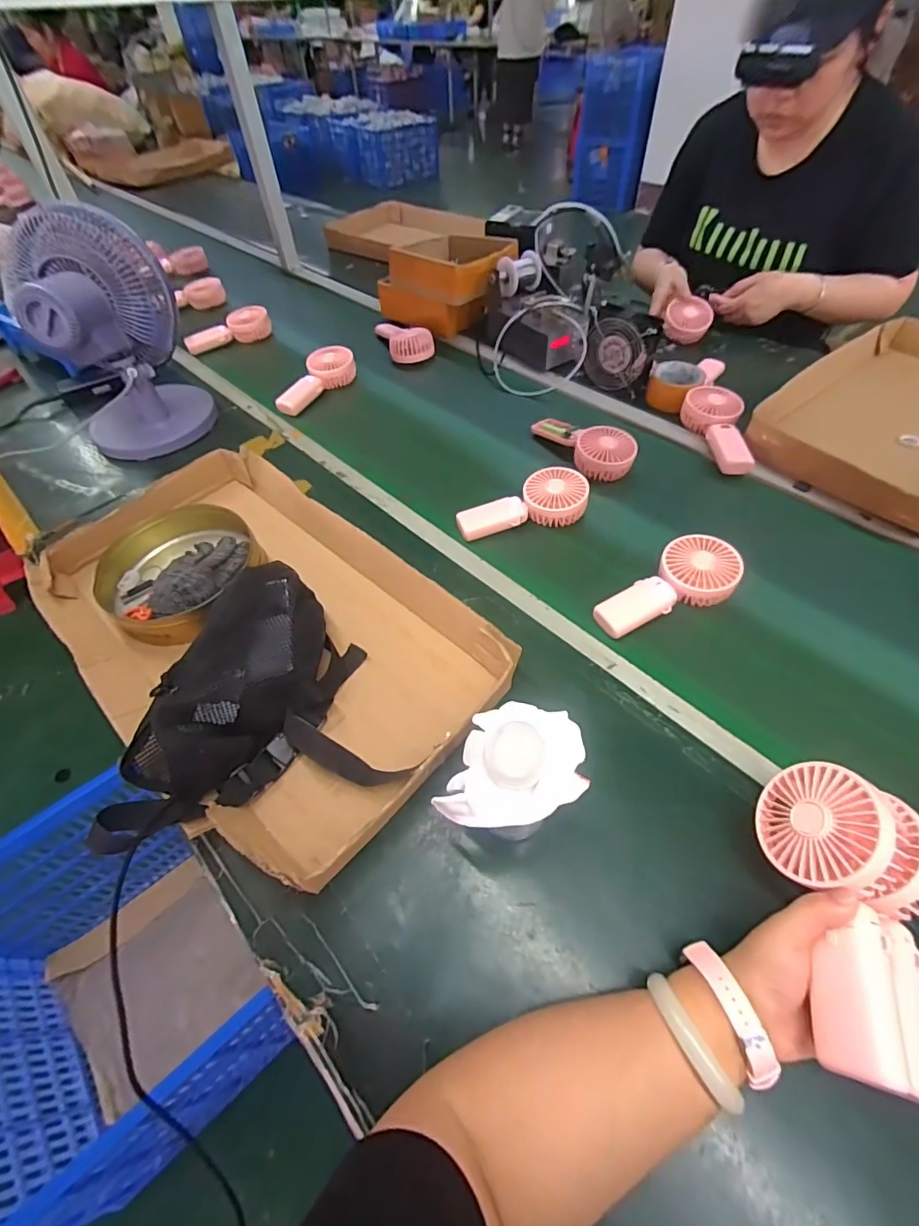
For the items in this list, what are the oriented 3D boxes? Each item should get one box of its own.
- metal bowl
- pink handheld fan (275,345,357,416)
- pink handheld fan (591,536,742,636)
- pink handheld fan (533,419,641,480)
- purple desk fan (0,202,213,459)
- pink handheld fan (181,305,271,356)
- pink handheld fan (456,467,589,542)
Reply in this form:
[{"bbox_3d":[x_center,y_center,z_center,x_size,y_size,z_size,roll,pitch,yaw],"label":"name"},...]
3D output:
[{"bbox_3d":[-0.357,-0.055,0.627,0.182,0.063,0.182,-1,53,2],"label":"metal bowl"},{"bbox_3d":[-0.268,-0.435,0.923,0.085,0.055,0.181,15,55,14],"label":"pink handheld fan"},{"bbox_3d":[0.250,-0.027,0.577,0.180,0.045,0.087,-30,58,-19],"label":"pink handheld fan"},{"bbox_3d":[0.193,-0.275,0.767,0.077,0.046,0.166,-28,57,-17],"label":"pink handheld fan"},{"bbox_3d":[-0.551,-0.433,0.783,0.208,0.280,0.190,-22,55,-13],"label":"purple desk fan"},{"bbox_3d":[-0.518,-0.631,1.097,0.189,0.071,0.065,-28,57,-17],"label":"pink handheld fan"},{"bbox_3d":[0.086,-0.153,0.682,0.179,0.056,0.067,-10,53,-5],"label":"pink handheld fan"}]

